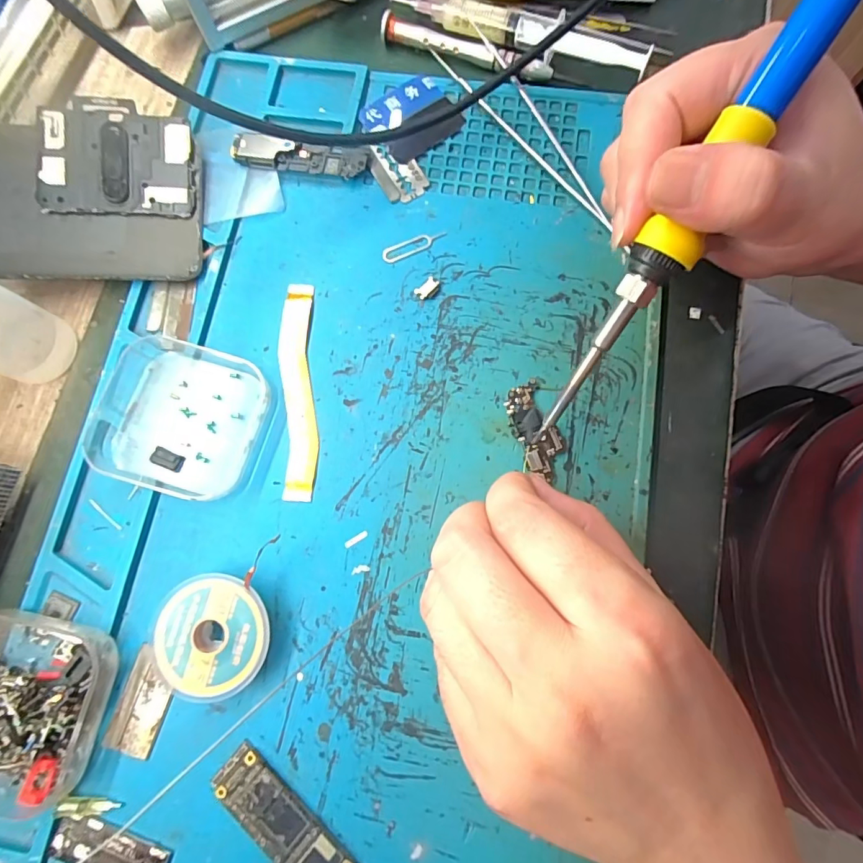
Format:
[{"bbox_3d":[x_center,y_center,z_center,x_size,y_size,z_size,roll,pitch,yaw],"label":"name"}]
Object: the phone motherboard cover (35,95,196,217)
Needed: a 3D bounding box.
[{"bbox_3d":[-0.150,-0.131,0.218,0.066,0.004,0.053,-3,90,-9],"label":"phone motherboard cover"}]

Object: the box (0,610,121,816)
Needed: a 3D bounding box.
[{"bbox_3d":[-0.160,0.103,0.173,0.066,0.023,0.061,14,78,4],"label":"box"}]

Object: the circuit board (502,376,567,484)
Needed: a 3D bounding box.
[{"bbox_3d":[0.045,-0.001,0.199,0.019,0.007,0.041,-18,77,-3],"label":"circuit board"}]

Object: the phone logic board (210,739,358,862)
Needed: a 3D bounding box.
[{"bbox_3d":[-0.054,0.147,0.170,0.064,0.004,0.019,40,81,9],"label":"phone logic board"}]

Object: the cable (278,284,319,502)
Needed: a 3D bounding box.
[{"bbox_3d":[-0.061,-0.020,0.209,0.017,0.004,0.101,-5,77,0],"label":"cable"}]

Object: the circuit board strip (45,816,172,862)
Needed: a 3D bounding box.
[{"bbox_3d":[-0.120,0.156,0.170,0.044,0.004,0.017,14,78,4],"label":"circuit board strip"}]

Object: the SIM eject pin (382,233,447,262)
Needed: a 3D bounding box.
[{"bbox_3d":[-0.009,-0.091,0.223,0.033,0.004,0.008,-22,78,-4],"label":"SIM eject pin"}]

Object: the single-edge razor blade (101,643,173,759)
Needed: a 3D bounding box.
[{"bbox_3d":[-0.114,0.106,0.182,0.019,0.004,0.038,16,76,-1],"label":"single-edge razor blade"}]

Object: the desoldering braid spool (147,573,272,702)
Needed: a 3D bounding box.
[{"bbox_3d":[-0.086,0.081,0.182,0.042,0.013,0.047,40,81,9],"label":"desoldering braid spool"}]

